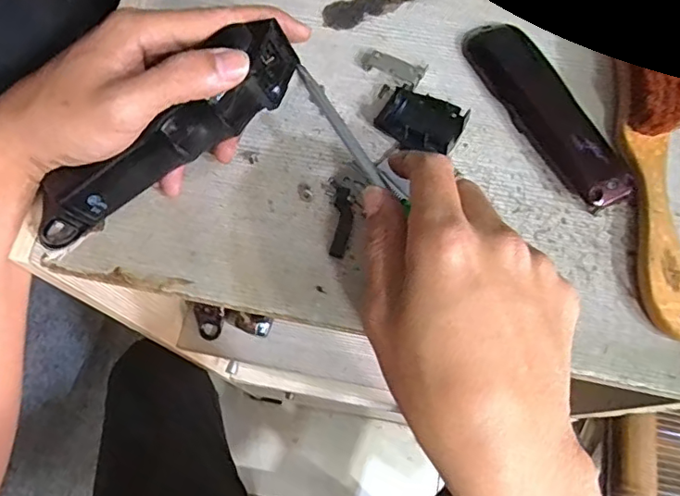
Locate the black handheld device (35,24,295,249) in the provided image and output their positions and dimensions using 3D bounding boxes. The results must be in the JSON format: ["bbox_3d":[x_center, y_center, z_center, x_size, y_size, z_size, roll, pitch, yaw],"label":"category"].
[{"bbox_3d":[-0.098,-0.061,0.304,0.175,0.043,0.029,-37,73,0],"label":"black handheld device"}]

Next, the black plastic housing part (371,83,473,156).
[{"bbox_3d":[0.051,-0.079,0.337,0.050,0.012,0.036,28,71,10],"label":"black plastic housing part"}]

